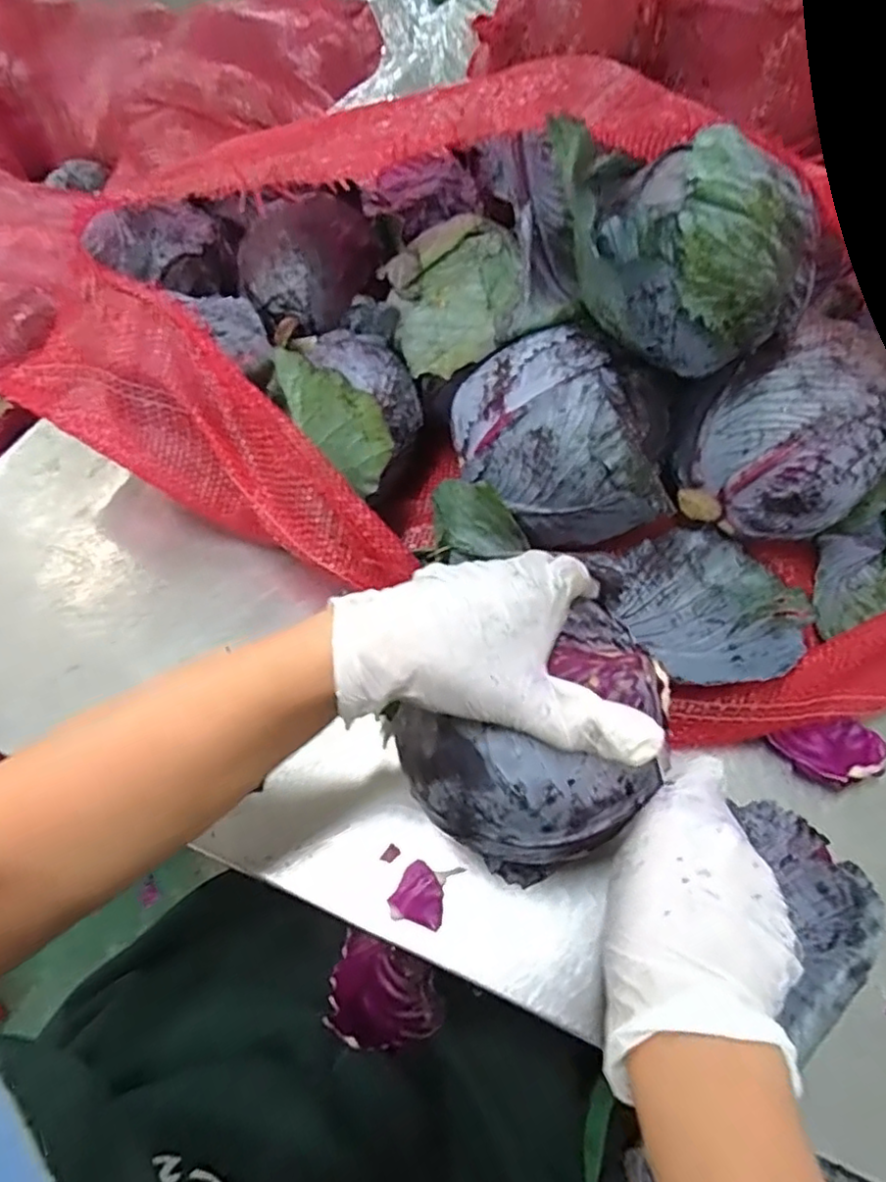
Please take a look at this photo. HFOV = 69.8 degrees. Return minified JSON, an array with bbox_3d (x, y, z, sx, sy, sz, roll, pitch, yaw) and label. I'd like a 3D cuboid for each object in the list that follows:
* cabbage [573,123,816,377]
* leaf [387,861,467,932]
[{"bbox_3d":[0.157,-0.211,0.394,0.148,0.111,0.125,15,60,10],"label":"cabbage"},{"bbox_3d":[-0.011,0.181,0.384,0.033,0.010,0.039,18,61,12],"label":"leaf"}]

